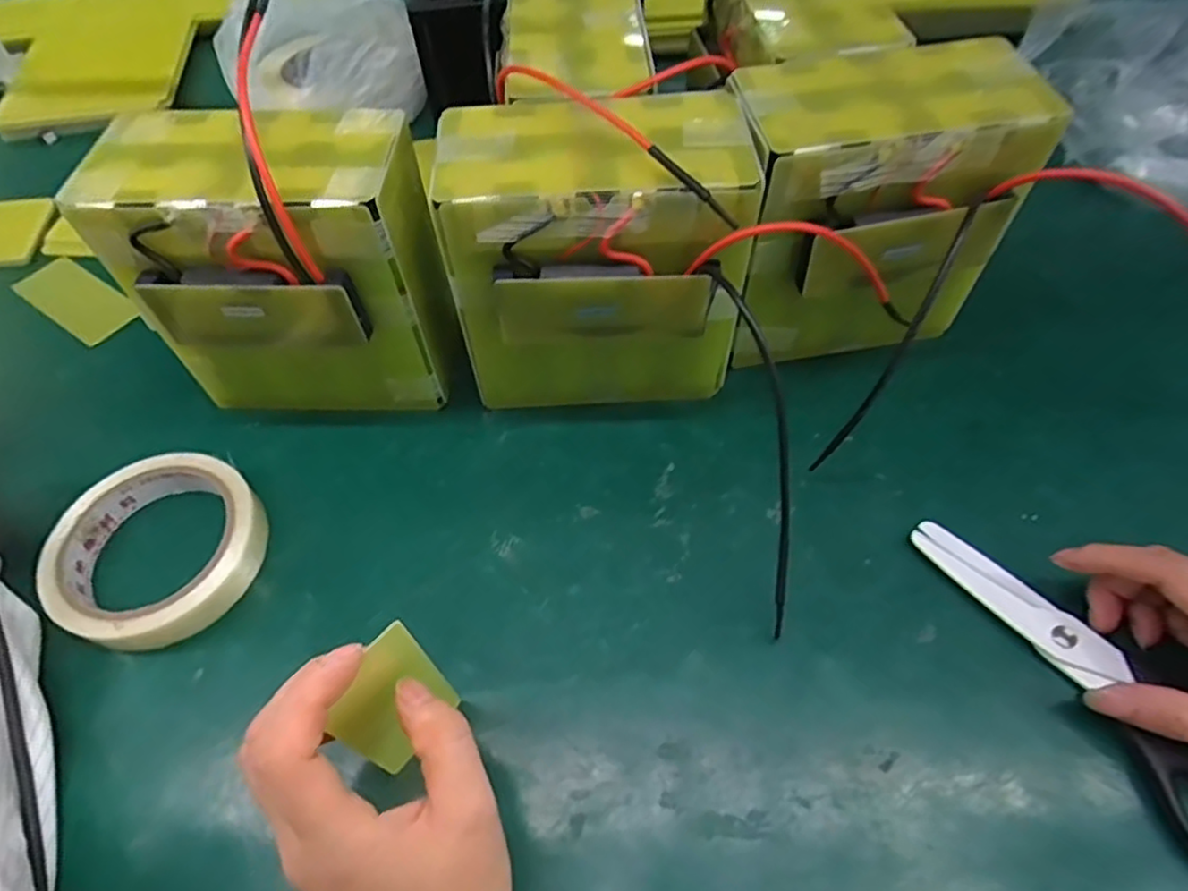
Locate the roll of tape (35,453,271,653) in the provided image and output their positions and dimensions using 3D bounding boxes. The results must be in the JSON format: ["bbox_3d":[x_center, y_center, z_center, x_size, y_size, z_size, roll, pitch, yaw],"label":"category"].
[{"bbox_3d":[-0.219,0.052,0.340,0.097,0.023,0.097,-1,57,2],"label":"roll of tape"}]

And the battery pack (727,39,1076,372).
[{"bbox_3d":[0.142,-0.119,0.364,0.142,0.140,0.091,-11,57,-5],"label":"battery pack"}]

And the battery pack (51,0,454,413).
[{"bbox_3d":[-0.150,-0.093,0.340,0.150,0.176,0.084,0,57,2],"label":"battery pack"}]

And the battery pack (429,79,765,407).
[{"bbox_3d":[0.002,-0.091,0.348,0.137,0.153,0.088,-2,57,1],"label":"battery pack"}]

